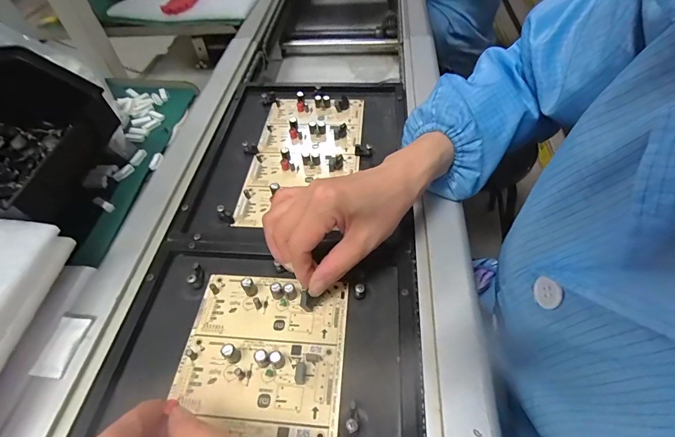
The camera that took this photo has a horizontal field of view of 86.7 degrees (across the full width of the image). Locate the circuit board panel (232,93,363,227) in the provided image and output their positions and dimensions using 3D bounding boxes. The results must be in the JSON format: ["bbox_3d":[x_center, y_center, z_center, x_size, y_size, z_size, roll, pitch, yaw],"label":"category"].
[{"bbox_3d":[-0.037,-0.082,0.428,0.125,0.015,0.219,4,52,4],"label":"circuit board panel"}]

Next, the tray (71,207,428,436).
[{"bbox_3d":[-0.060,0.138,0.249,0.242,0.019,0.293,4,52,4],"label":"tray"}]

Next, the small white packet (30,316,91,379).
[{"bbox_3d":[-0.216,0.100,0.281,0.024,0.004,0.045,6,52,5],"label":"small white packet"}]

